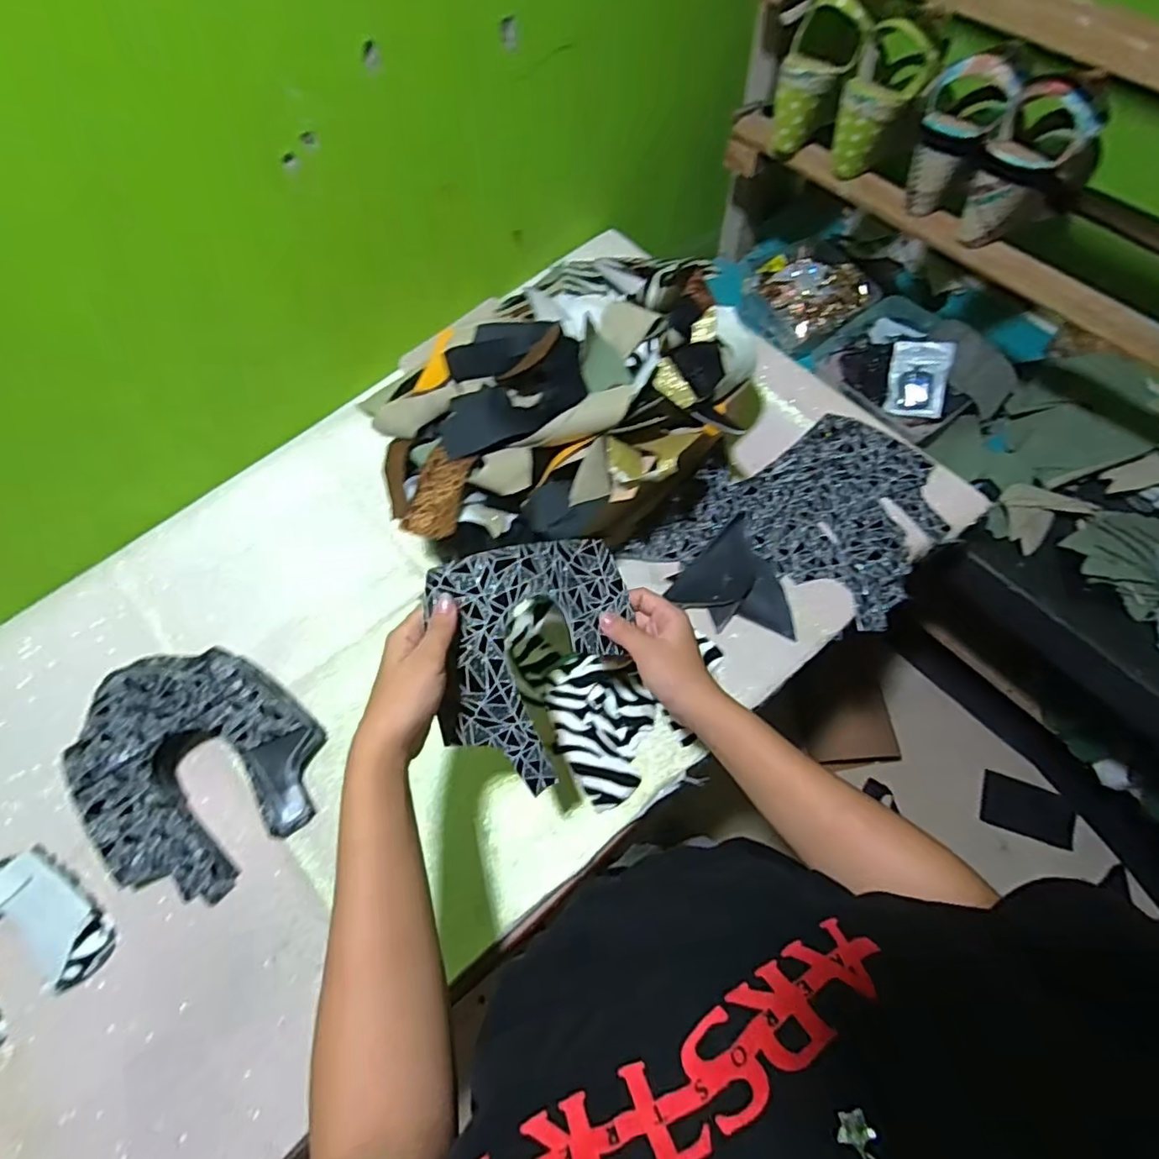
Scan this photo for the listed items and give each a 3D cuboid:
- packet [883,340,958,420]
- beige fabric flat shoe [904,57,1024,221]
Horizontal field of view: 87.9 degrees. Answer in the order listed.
[{"bbox_3d":[0.456,-0.270,0.809,0.072,0.013,0.100,13,95,33],"label":"packet"},{"bbox_3d":[0.391,-0.462,0.631,0.077,0.135,0.079,15,70,7],"label":"beige fabric flat shoe"}]

